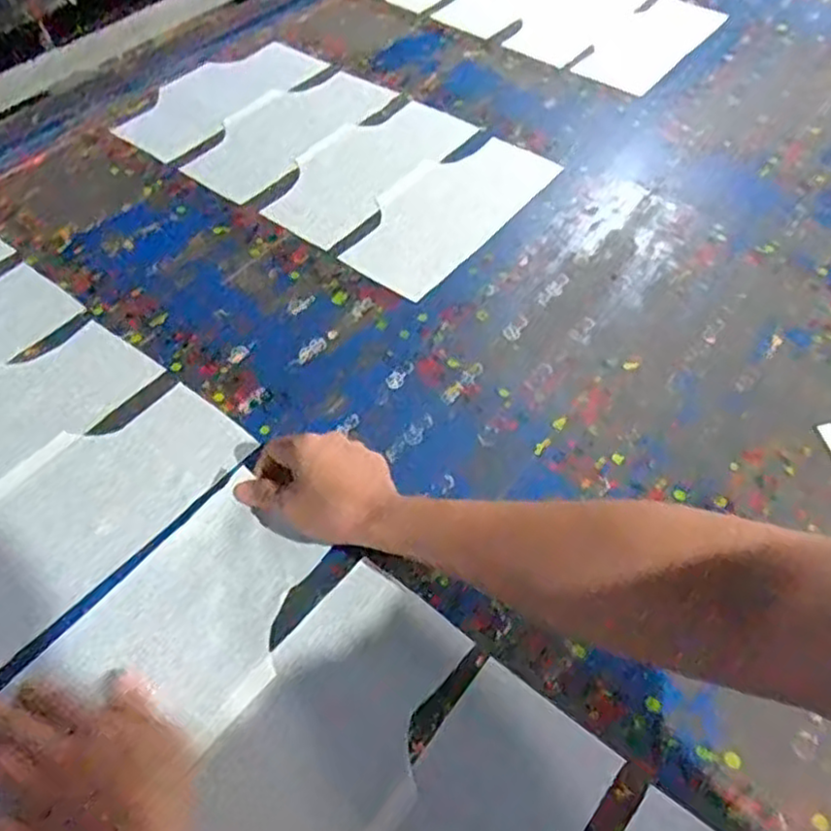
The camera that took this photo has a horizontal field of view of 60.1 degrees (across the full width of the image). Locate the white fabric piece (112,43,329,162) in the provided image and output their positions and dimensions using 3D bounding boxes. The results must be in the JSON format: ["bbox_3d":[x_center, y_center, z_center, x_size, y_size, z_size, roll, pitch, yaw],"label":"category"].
[{"bbox_3d":[-0.248,-0.411,0.918,0.114,0.010,0.268,38,65,18],"label":"white fabric piece"}]

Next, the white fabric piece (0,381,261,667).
[{"bbox_3d":[-0.277,0.080,0.570,0.134,0.010,0.287,32,58,20],"label":"white fabric piece"}]

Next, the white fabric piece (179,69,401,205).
[{"bbox_3d":[-0.162,-0.365,0.897,0.143,0.008,0.289,30,59,19],"label":"white fabric piece"}]

